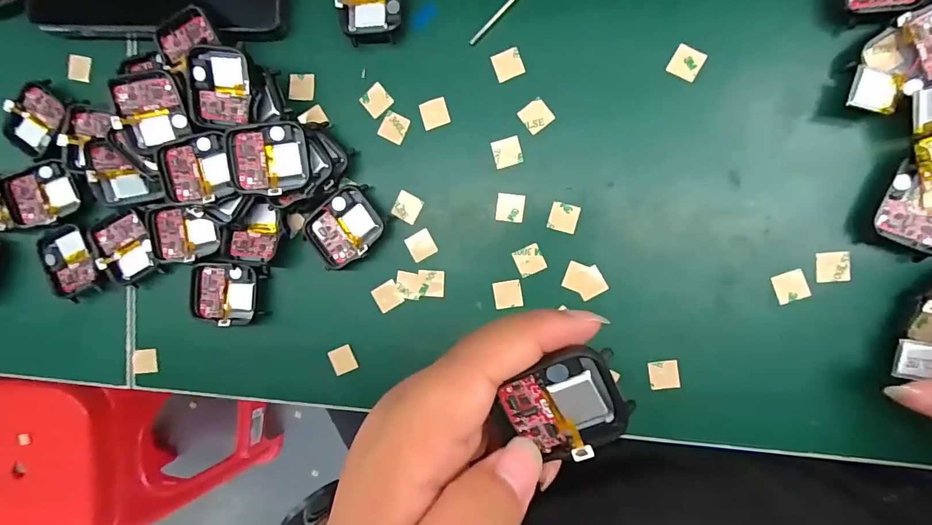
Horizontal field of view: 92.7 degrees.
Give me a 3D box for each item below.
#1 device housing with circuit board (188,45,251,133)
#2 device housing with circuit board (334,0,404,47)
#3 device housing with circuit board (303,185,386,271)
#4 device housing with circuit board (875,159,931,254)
[{"bbox_3d":[-0.134,-0.095,0.243,0.035,0.009,0.041,8,108,6],"label":"device housing with circuit board"},{"bbox_3d":[-0.053,-0.148,0.250,0.035,0.009,0.046,0,94,9],"label":"device housing with circuit board"},{"bbox_3d":[-0.069,-0.020,0.259,0.045,0.012,0.037,-40,88,9],"label":"device housing with circuit board"},{"bbox_3d":[0.221,-0.027,0.214,0.035,0.010,0.039,26,98,6],"label":"device housing with circuit board"}]

